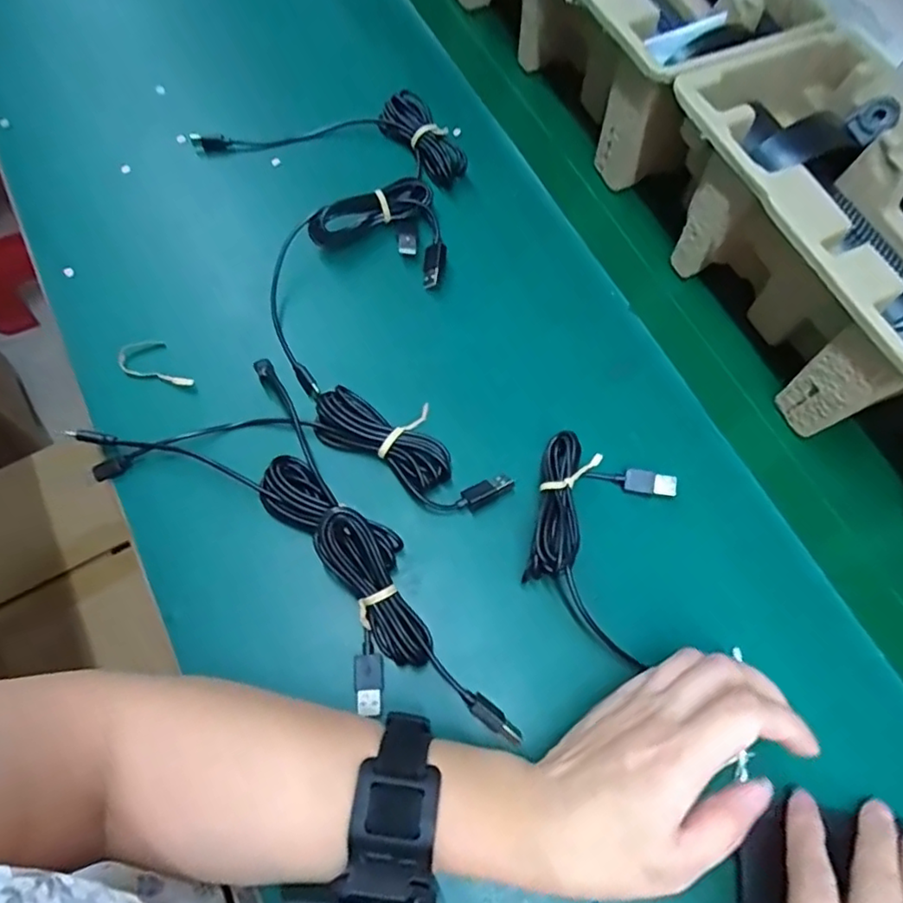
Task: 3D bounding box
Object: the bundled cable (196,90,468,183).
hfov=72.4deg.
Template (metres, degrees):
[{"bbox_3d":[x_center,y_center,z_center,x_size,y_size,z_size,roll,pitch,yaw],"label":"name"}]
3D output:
[{"bbox_3d":[-0.085,-0.244,0.466,0.199,0.020,0.072,7,66,1],"label":"bundled cable"}]

